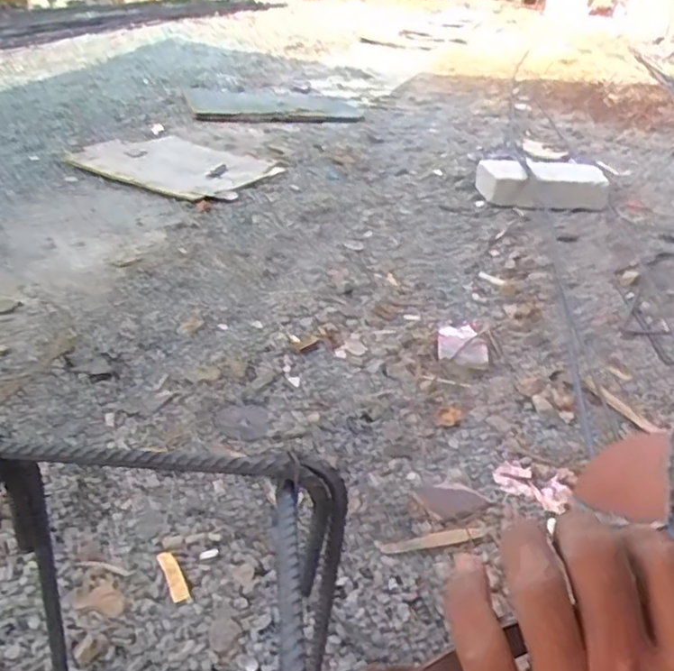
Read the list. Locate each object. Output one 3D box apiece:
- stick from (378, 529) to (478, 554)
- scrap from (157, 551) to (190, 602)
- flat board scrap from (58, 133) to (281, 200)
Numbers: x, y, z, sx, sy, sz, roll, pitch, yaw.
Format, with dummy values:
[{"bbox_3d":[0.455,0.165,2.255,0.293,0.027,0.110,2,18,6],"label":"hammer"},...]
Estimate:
[{"bbox_3d":[0.096,0.209,0.681,0.103,0.005,0.015,-8,43,-5],"label":"stick"},{"bbox_3d":[-0.152,0.220,0.619,0.016,0.007,0.057,-11,33,-27],"label":"scrap"},{"bbox_3d":[-0.383,-0.431,1.669,0.349,0.016,0.448,23,29,15],"label":"flat board scrap"}]

